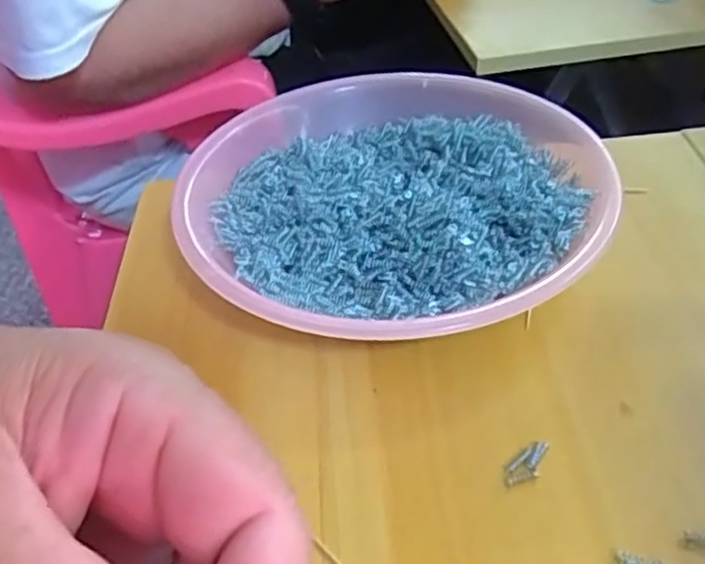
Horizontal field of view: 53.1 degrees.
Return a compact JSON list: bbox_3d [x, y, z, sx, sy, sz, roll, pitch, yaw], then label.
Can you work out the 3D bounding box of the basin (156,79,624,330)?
[{"bbox_3d":[0.019,-0.037,0.325,0.180,0.038,0.189,11,44,15],"label":"basin"}]

